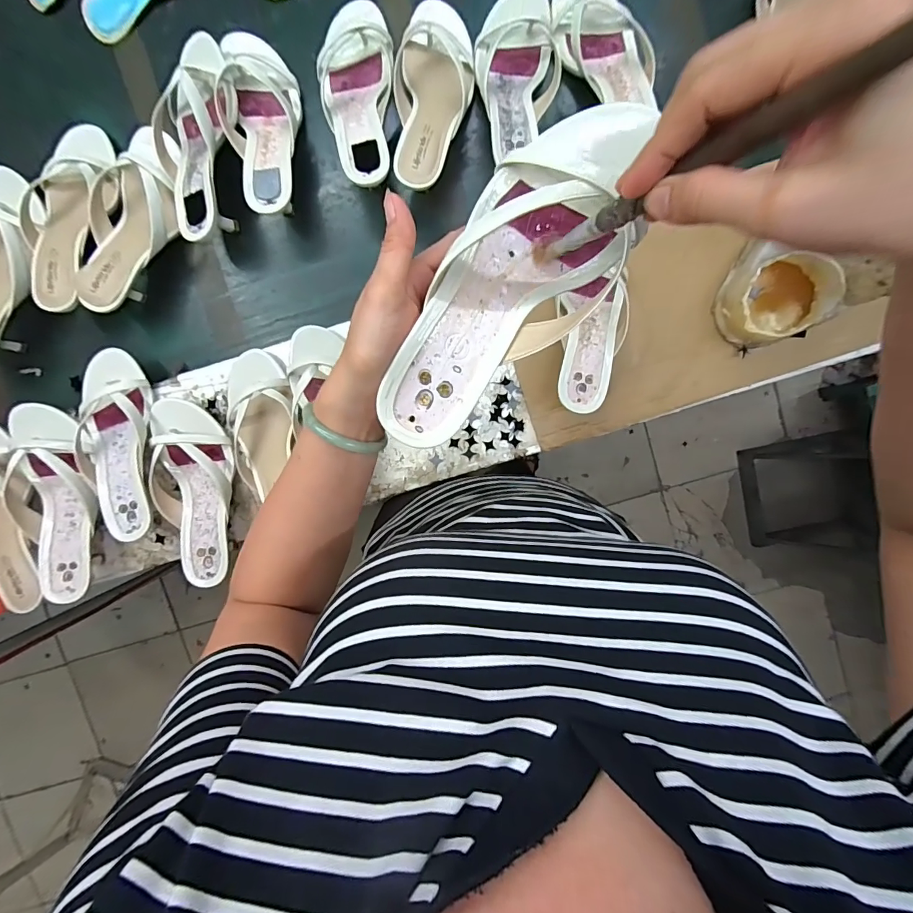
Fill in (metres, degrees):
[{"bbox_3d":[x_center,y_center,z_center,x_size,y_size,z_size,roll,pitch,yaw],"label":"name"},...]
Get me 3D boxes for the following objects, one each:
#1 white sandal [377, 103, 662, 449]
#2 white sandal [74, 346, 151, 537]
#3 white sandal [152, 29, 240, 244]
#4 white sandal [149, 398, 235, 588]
[{"bbox_3d":[0.035,-0.102,0.269,0.092,0.049,0.223,35,91,3],"label":"white sandal"},{"bbox_3d":[-0.422,-0.015,0.544,0.080,0.058,0.229,-13,93,8],"label":"white sandal"},{"bbox_3d":[-0.320,-0.387,0.549,0.099,0.065,0.240,-1,96,0],"label":"white sandal"},{"bbox_3d":[-0.331,0.040,0.549,0.097,0.059,0.231,-10,96,1],"label":"white sandal"}]

